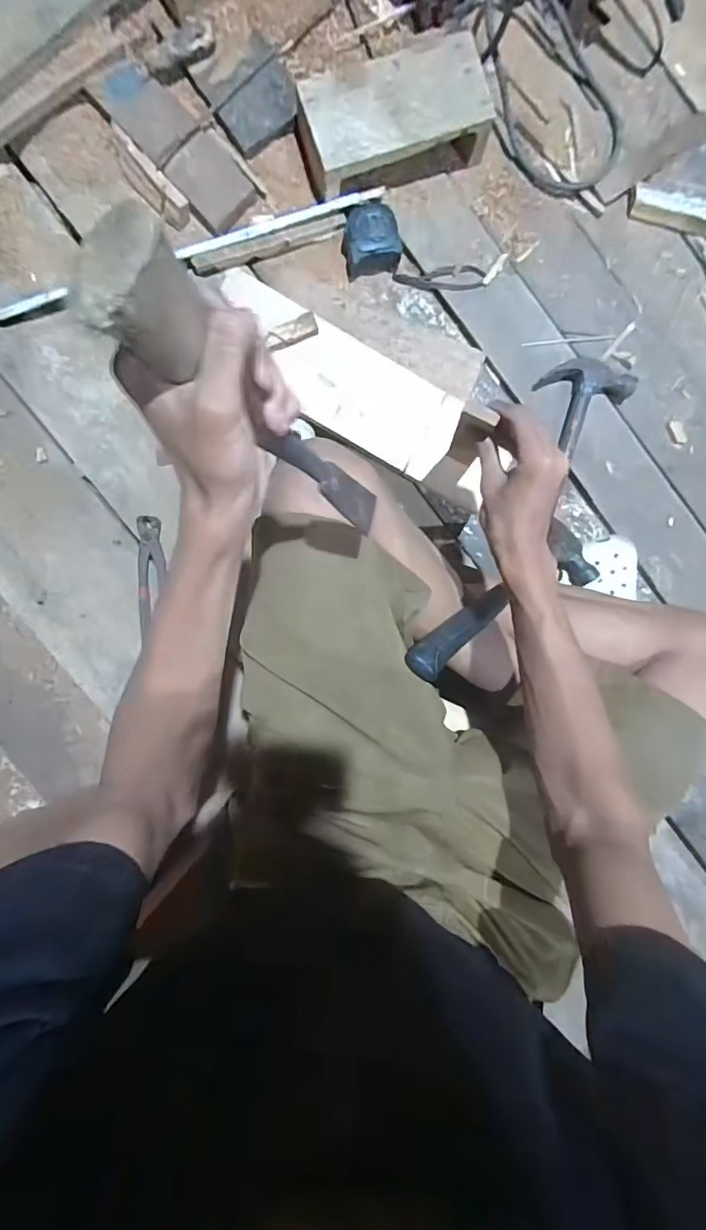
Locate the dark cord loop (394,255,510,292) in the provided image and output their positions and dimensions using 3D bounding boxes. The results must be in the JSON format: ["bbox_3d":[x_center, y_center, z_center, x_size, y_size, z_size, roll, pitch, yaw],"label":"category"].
[{"bbox_3d":[0.133,-0.450,0.659,0.151,0.006,0.038,-11,94,0],"label":"dark cord loop"}]

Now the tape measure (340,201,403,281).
[{"bbox_3d":[0.022,-0.483,0.635,0.074,0.033,0.072,-12,94,0],"label":"tape measure"}]

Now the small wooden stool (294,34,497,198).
[{"bbox_3d":[0.051,-0.612,0.612,0.227,0.060,0.118,-16,94,0],"label":"small wooden stool"}]

